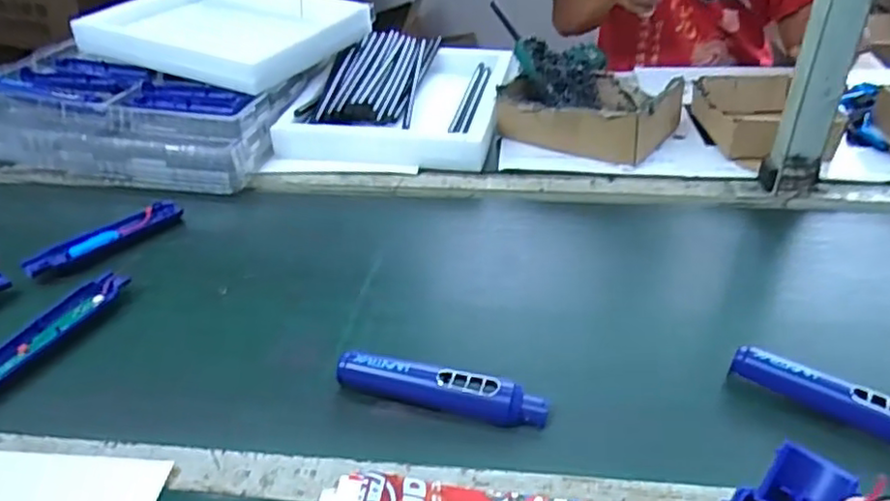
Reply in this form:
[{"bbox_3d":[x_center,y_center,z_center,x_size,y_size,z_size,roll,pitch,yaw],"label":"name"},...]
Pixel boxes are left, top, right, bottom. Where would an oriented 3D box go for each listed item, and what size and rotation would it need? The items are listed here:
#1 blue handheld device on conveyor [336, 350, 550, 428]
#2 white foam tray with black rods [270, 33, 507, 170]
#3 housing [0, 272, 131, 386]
[{"bbox_3d":[-0.003,0.112,0.523,0.170,0.026,0.035,8,35,14],"label":"blue handheld device on conveyor"},{"bbox_3d":[-0.054,-0.237,0.992,0.286,0.085,0.386,9,36,9],"label":"white foam tray with black rods"},{"bbox_3d":[-0.365,0.075,0.596,0.032,0.019,0.171,14,36,22],"label":"housing"}]

